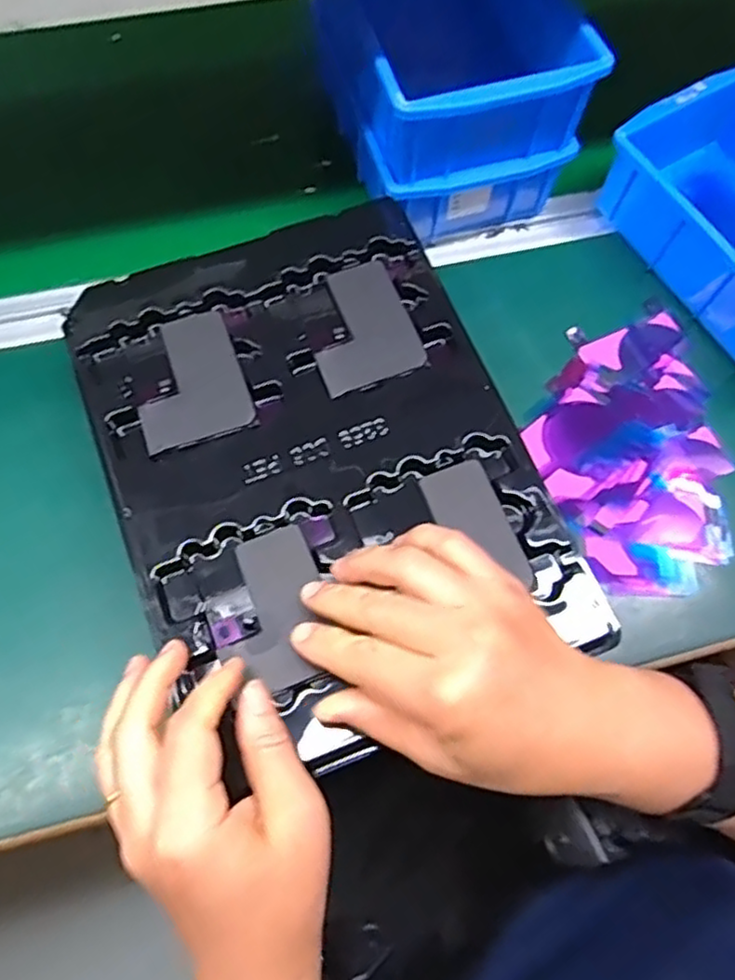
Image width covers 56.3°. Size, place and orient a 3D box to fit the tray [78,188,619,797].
[{"bbox_3d":[-0.026,-0.019,0.365,0.211,0.027,0.278,-20,68,-10],"label":"tray"}]

